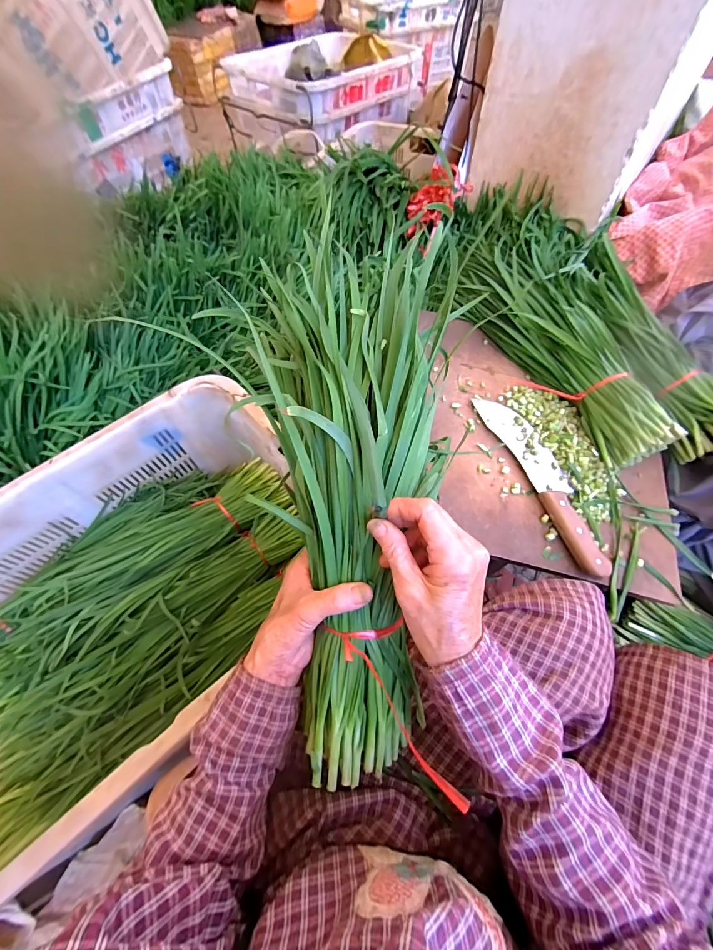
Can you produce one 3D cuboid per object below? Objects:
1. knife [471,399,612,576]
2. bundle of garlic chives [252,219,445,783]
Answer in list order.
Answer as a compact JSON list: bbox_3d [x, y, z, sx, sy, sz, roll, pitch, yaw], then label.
[{"bbox_3d":[0.264,-0.002,0.508,0.059,0.023,0.288,-19,62,-8],"label":"knife"},{"bbox_3d":[-0.004,0.029,0.297,0.140,0.086,0.439,1,90,3],"label":"bundle of garlic chives"}]

